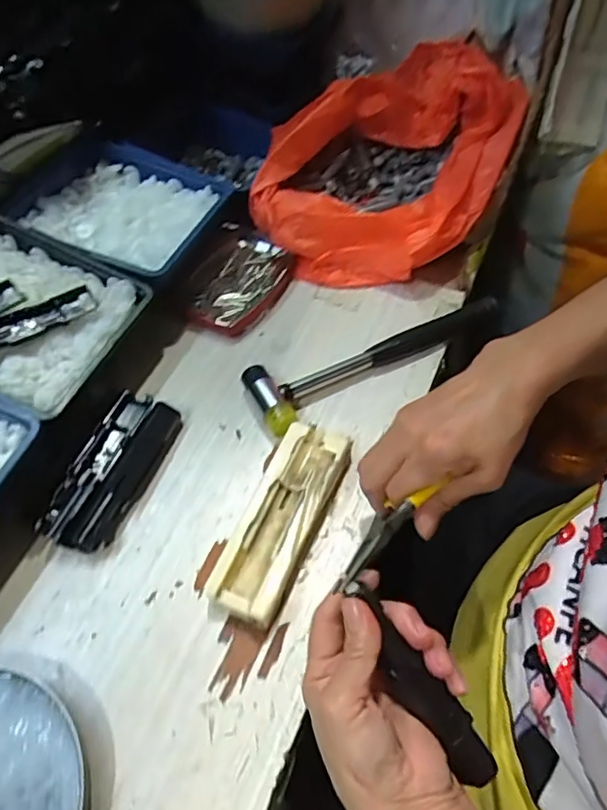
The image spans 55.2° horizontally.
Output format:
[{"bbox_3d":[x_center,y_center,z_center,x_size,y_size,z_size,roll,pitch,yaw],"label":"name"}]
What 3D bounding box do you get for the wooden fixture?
[{"bbox_3d":[-0.012,0.073,0.394,0.046,0.022,0.145,21,56,15],"label":"wooden fixture"}]

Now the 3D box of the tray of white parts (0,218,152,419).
[{"bbox_3d":[-0.219,-0.073,0.442,0.156,0.040,0.141,19,56,14],"label":"tray of white parts"}]

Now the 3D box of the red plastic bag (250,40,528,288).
[{"bbox_3d":[0.093,-0.247,0.577,0.202,0.104,0.298,22,57,16],"label":"red plastic bag"}]

